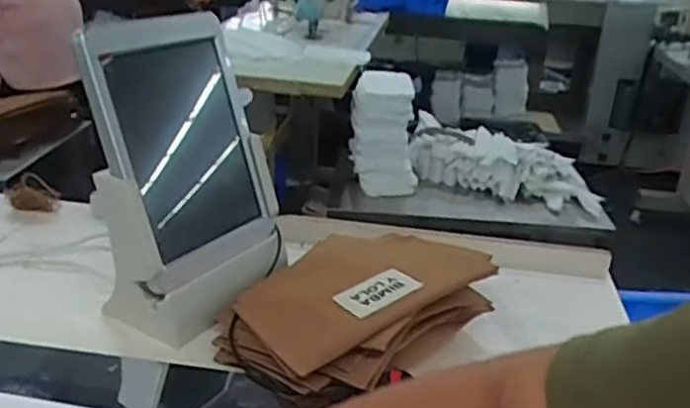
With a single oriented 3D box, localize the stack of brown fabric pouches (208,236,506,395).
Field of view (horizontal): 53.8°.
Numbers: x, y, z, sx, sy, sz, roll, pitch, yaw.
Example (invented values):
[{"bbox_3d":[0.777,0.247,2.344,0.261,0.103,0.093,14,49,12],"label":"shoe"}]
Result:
[{"bbox_3d":[0.013,0.079,0.547,0.206,0.076,0.142,-19,33,-39],"label":"stack of brown fabric pouches"}]

